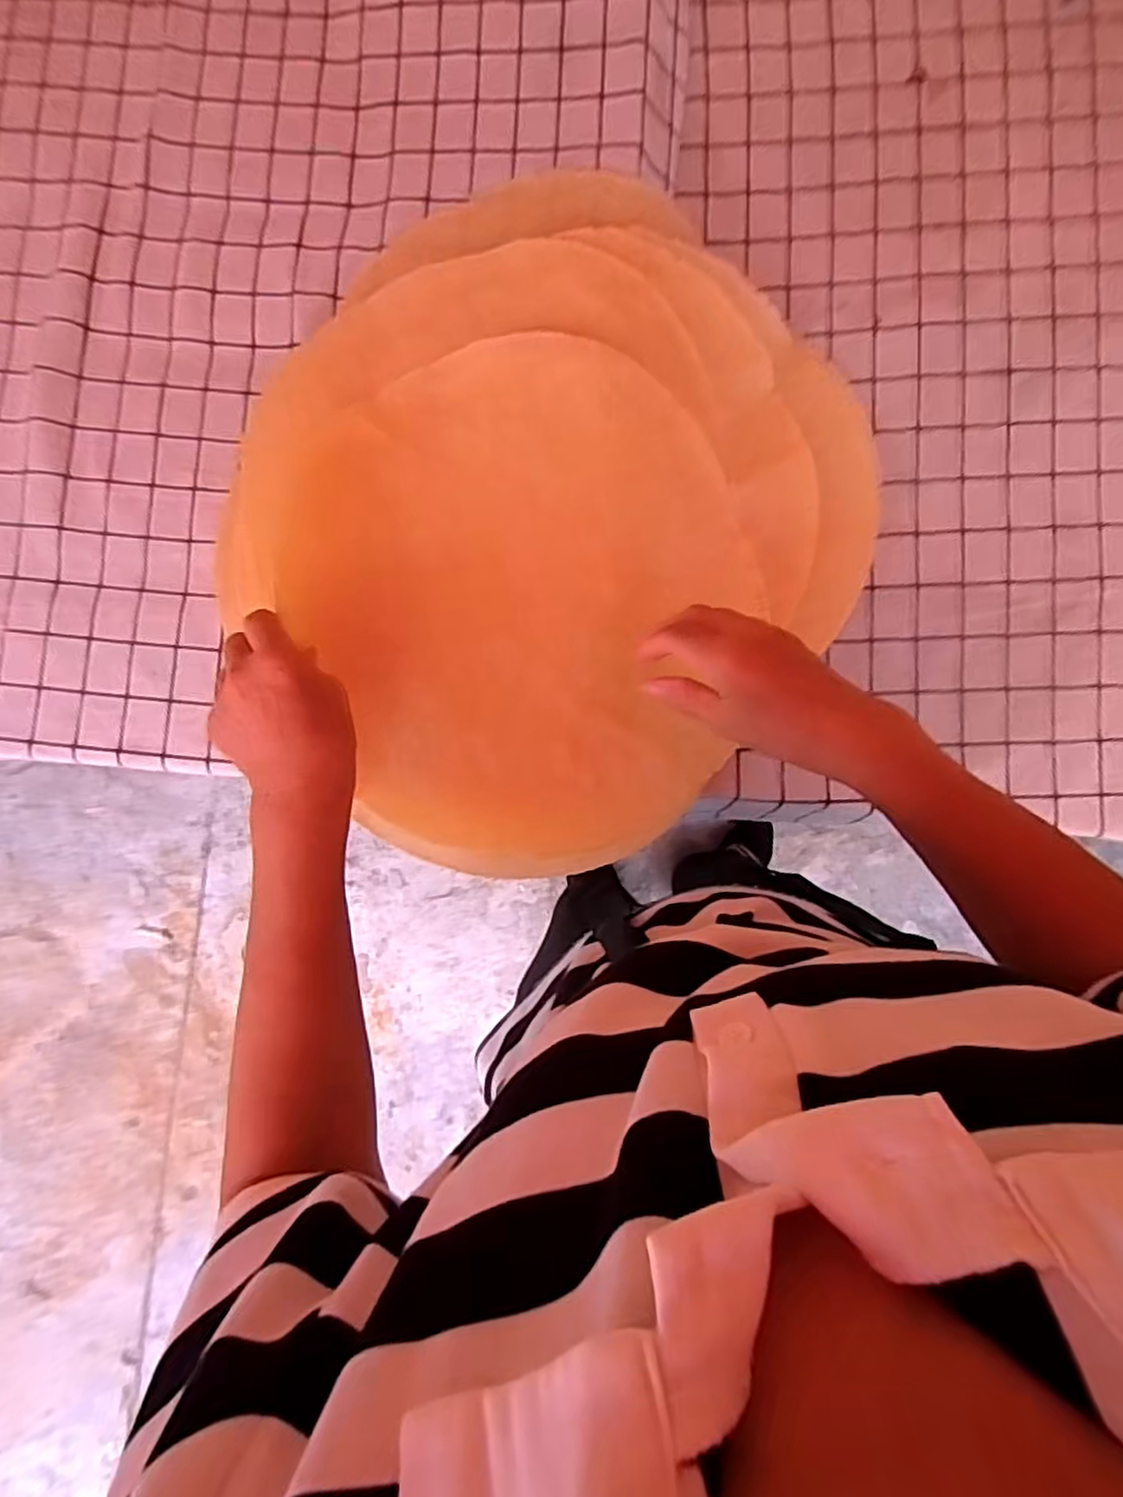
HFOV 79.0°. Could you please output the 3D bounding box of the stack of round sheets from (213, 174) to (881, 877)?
[{"bbox_3d":[-0.013,-0.178,0.498,0.427,0.064,0.455,44,88,3],"label":"stack of round sheets"}]

